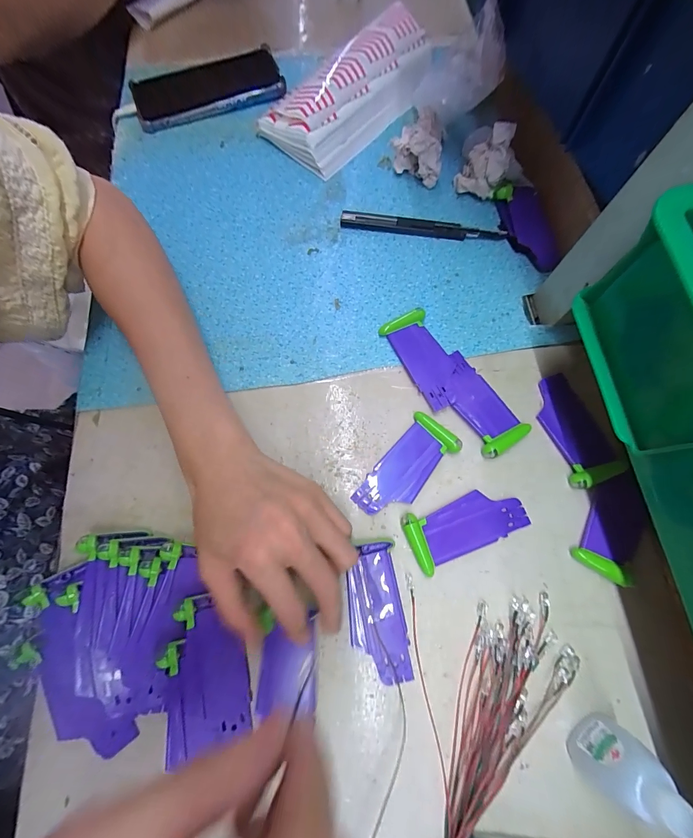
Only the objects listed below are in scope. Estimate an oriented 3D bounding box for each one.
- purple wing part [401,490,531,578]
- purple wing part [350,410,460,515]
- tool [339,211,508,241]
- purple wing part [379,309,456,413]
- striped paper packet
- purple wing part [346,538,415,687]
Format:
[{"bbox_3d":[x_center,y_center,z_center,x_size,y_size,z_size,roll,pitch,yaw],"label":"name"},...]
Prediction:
[{"bbox_3d":[0.089,0.077,0.252,0.088,0.009,0.041,-23,73,-7],"label":"purple wing part"},{"bbox_3d":[0.047,0.039,0.264,0.040,0.008,0.089,37,76,11],"label":"purple wing part"},{"bbox_3d":[0.074,-0.190,0.333,0.157,0.009,0.016,6,72,2],"label":"tool"},{"bbox_3d":[0.068,-0.053,0.291,0.039,0.010,0.088,-29,74,-9],"label":"purple wing part"},{"bbox_3d":[0.009,-0.373,0.380,0.101,0.047,0.222,36,76,11],"label":"striped paper packet"},{"bbox_3d":[0.021,0.133,0.237,0.037,0.006,0.090,-5,72,-1],"label":"purple wing part"}]

